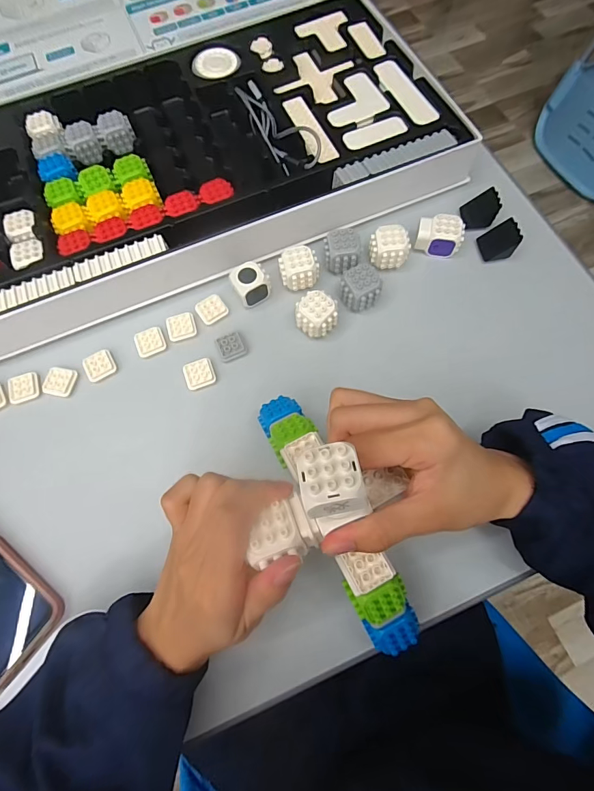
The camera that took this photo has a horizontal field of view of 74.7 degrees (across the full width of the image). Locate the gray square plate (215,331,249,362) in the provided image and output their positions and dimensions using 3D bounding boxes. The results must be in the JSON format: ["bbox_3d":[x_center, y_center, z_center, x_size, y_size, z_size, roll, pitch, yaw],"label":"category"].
[{"bbox_3d":[-0.065,-0.049,0.383,0.026,0.007,0.027,-22,71,-5],"label":"gray square plate"}]

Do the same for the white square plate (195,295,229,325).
[{"bbox_3d":[-0.087,-0.088,0.398,0.029,0.006,0.026,-30,72,-8],"label":"white square plate"}]

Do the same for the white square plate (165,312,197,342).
[{"bbox_3d":[-0.117,-0.069,0.394,0.028,0.008,0.025,-17,71,-3],"label":"white square plate"}]

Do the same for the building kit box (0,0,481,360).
[{"bbox_3d":[-0.110,-0.257,0.430,0.538,0.053,0.321,-21,71,-5],"label":"building kit box"}]

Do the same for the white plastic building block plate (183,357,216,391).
[{"bbox_3d":[-0.094,-0.020,0.376,0.028,0.009,0.026,-21,71,-5],"label":"white plastic building block plate"}]

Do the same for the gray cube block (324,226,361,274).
[{"bbox_3d":[0.045,-0.146,0.391,0.034,0.028,0.033,-4,70,1],"label":"gray cube block"}]

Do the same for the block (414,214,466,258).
[{"bbox_3d":[0.145,-0.164,0.398,0.043,0.029,0.029,17,72,8],"label":"block"}]

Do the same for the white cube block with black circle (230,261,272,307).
[{"bbox_3d":[-0.045,-0.111,0.388,0.035,0.028,0.031,-23,71,-6],"label":"white cube block with black circle"}]

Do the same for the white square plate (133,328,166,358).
[{"bbox_3d":[-0.147,-0.053,0.391,0.028,0.009,0.026,-23,71,-6],"label":"white square plate"}]

